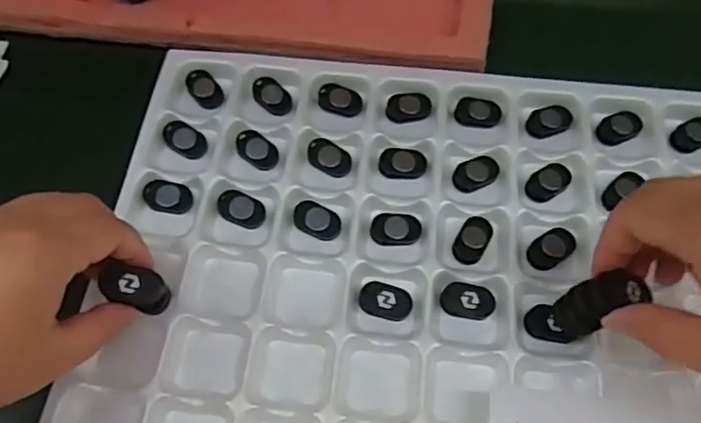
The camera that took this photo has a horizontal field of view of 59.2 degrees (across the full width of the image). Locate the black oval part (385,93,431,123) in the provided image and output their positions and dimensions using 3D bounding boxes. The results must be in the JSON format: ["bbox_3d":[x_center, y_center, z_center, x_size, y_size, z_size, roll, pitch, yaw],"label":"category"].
[{"bbox_3d":[0.037,-0.066,0.392,0.029,0.007,0.019,-10,63,-4],"label":"black oval part"}]

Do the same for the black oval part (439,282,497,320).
[{"bbox_3d":[0.064,0.048,0.336,0.029,0.005,0.018,8,63,5],"label":"black oval part"}]

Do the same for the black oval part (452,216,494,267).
[{"bbox_3d":[0.070,0.016,0.353,0.017,0.007,0.029,25,66,13],"label":"black oval part"}]

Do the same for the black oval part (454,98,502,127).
[{"bbox_3d":[0.082,-0.064,0.393,0.029,0.010,0.018,4,62,3],"label":"black oval part"}]

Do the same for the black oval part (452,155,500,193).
[{"bbox_3d":[0.076,-0.023,0.371,0.029,0.007,0.019,-23,64,-10],"label":"black oval part"}]

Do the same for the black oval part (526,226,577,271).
[{"bbox_3d":[0.114,0.021,0.349,0.028,0.007,0.018,-36,67,-16],"label":"black oval part"}]

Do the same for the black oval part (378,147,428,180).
[{"bbox_3d":[0.032,-0.030,0.376,0.028,0.009,0.018,0,62,1],"label":"black oval part"}]

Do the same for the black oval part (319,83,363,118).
[{"bbox_3d":[-0.007,-0.071,0.399,0.028,0.007,0.020,17,64,10],"label":"black oval part"}]

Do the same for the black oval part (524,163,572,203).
[{"bbox_3d":[0.119,-0.018,0.368,0.029,0.009,0.018,-33,66,-15],"label":"black oval part"}]

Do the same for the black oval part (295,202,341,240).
[{"bbox_3d":[-0.019,0.005,0.360,0.027,0.009,0.018,21,65,12],"label":"black oval part"}]

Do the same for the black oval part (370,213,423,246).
[{"bbox_3d":[0.026,0.010,0.357,0.029,0.008,0.017,-3,62,-1],"label":"black oval part"}]

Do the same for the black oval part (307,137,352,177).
[{"bbox_3d":[-0.013,-0.033,0.378,0.028,0.008,0.019,22,65,12],"label":"black oval part"}]

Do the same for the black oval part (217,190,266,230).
[{"bbox_3d":[-0.064,-0.001,0.363,0.027,0.011,0.018,12,63,8],"label":"black oval part"}]

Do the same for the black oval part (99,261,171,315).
[{"bbox_3d":[-0.107,0.038,0.306,0.036,0.012,0.018,29,69,-32],"label":"black oval part"}]

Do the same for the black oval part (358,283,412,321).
[{"bbox_3d":[0.020,0.048,0.338,0.028,0.009,0.019,9,63,6],"label":"black oval part"}]

